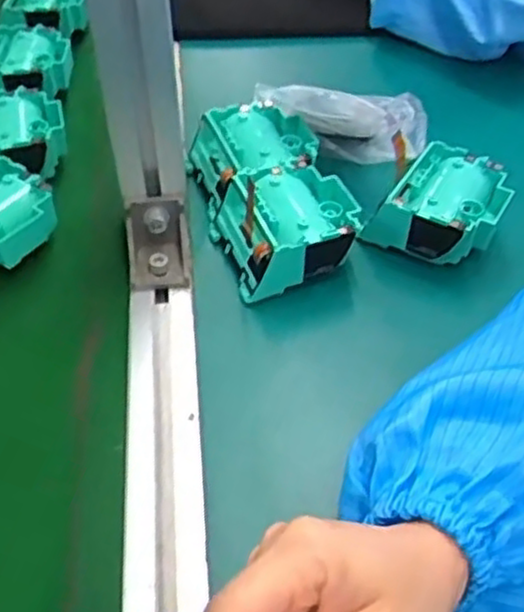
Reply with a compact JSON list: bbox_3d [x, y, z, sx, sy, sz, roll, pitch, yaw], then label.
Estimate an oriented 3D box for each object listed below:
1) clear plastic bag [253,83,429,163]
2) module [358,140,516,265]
[{"bbox_3d":[0.052,-0.145,0.559,0.140,0.028,0.072,21,51,16],"label":"clear plastic bag"},{"bbox_3d":[0.115,-0.061,0.475,0.070,0.045,0.069,24,52,19],"label":"module"}]

